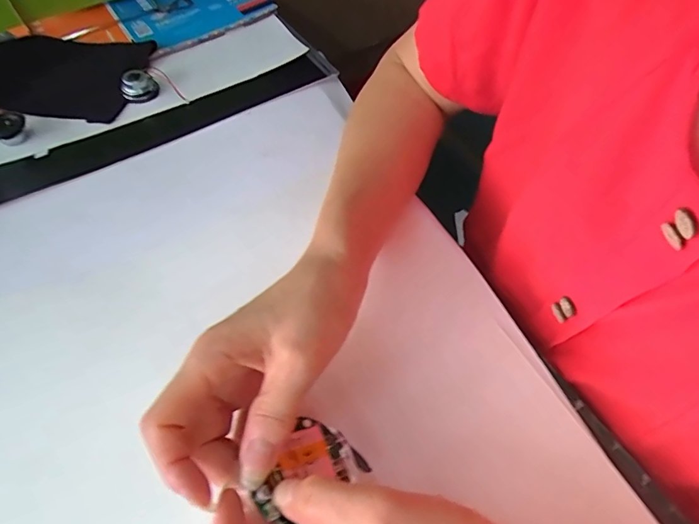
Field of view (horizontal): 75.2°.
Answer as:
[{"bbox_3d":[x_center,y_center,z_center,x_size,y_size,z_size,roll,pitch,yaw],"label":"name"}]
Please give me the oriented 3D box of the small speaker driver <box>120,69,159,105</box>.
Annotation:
[{"bbox_3d":[-0.212,-0.177,0.458,0.035,0.024,0.031,-29,60,-15],"label":"small speaker driver"}]

